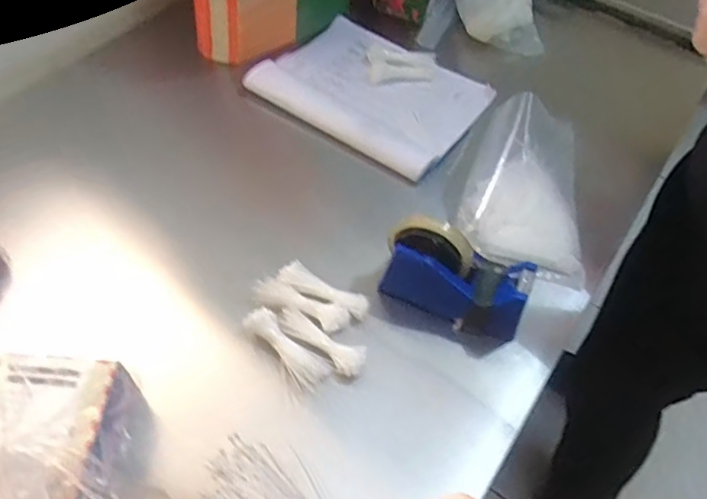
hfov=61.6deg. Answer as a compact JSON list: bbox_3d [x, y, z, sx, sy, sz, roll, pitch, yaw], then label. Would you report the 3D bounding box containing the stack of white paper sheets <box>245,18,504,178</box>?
[{"bbox_3d":[0.030,-0.241,0.872,0.311,0.033,0.229,34,59,19],"label":"stack of white paper sheets"}]

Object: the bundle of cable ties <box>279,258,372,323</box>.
[{"bbox_3d":[-0.033,0.045,0.661,0.108,0.013,0.029,26,56,13],"label":"bundle of cable ties"}]

